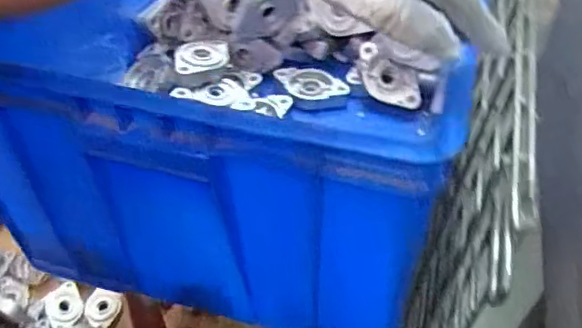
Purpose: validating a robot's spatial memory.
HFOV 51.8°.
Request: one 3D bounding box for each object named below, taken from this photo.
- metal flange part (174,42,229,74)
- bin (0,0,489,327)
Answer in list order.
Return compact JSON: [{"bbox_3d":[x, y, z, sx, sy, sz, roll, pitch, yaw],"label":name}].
[{"bbox_3d":[-0.113,-0.136,0.759,0.068,0.018,0.043,-12,72,-8],"label":"metal flange part"},{"bbox_3d":[-0.019,-0.159,0.658,0.385,0.286,0.586,12,52,9],"label":"bin"}]

